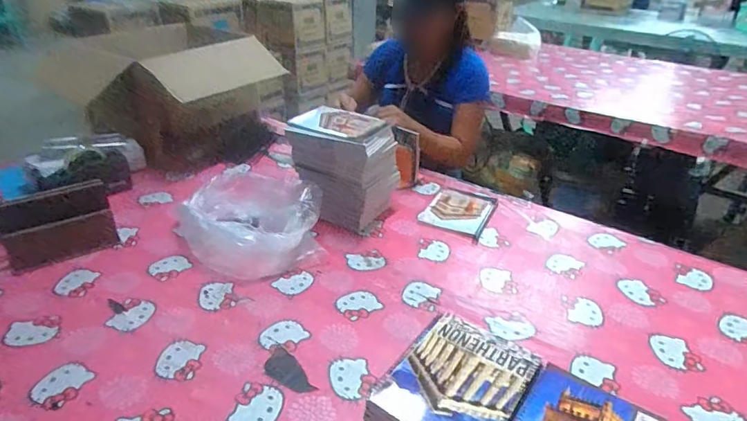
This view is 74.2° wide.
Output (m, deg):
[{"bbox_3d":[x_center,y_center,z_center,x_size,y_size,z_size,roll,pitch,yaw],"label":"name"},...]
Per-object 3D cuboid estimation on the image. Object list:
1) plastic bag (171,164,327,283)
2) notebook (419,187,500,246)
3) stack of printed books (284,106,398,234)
[{"bbox_3d":[-0.273,0.015,1.065,0.328,0.103,0.265,16,32,21],"label":"plastic bag"},{"bbox_3d":[0.214,-0.002,1.225,0.158,0.013,0.207,16,32,21],"label":"notebook"},{"bbox_3d":[-0.071,-0.101,1.167,0.209,0.220,0.179,19,34,26],"label":"stack of printed books"}]

